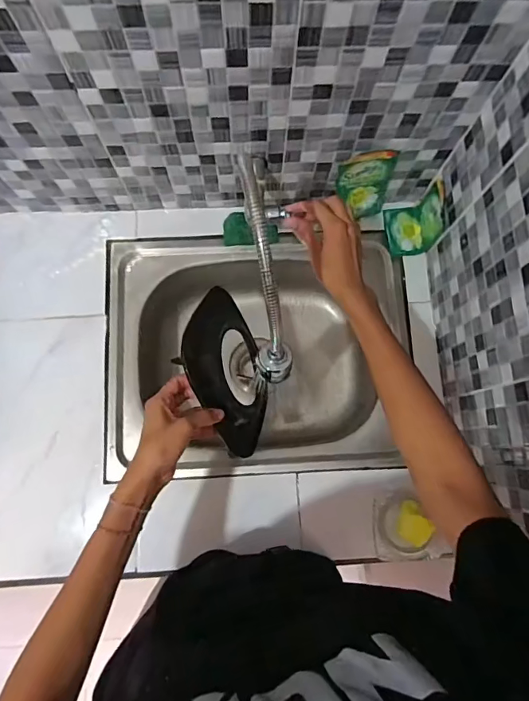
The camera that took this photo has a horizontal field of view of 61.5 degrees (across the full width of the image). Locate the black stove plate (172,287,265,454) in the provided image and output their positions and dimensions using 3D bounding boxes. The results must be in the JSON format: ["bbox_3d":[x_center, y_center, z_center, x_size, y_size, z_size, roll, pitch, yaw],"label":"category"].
[{"bbox_3d":[-0.040,0.020,0.636,0.023,0.204,0.205,-13,35,23],"label":"black stove plate"}]

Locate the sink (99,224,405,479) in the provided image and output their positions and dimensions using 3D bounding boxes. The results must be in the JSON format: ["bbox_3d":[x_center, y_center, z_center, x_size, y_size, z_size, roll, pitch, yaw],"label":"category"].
[{"bbox_3d":[-0.012,0.004,0.796,0.493,0.160,0.412,-3,78,-2],"label":"sink"}]

